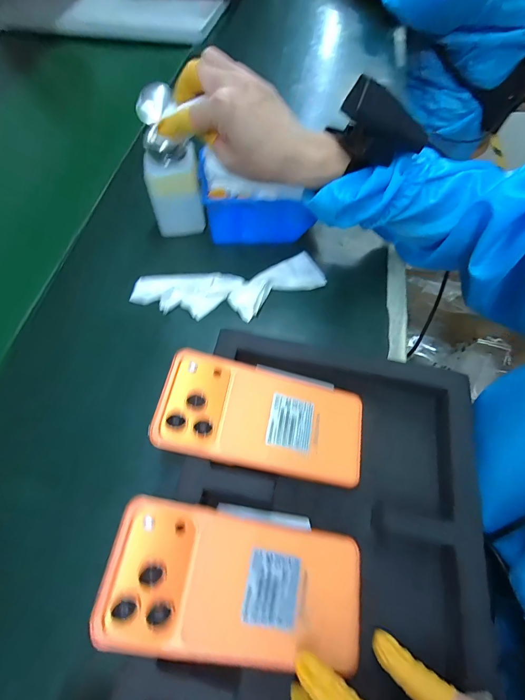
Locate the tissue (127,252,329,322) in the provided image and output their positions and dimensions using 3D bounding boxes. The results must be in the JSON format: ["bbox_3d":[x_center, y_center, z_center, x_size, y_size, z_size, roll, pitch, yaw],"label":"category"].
[{"bbox_3d":[-0.033,-0.064,0.361,0.197,0.017,0.065,-12,62,-5],"label":"tissue"}]

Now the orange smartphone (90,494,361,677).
[{"bbox_3d":[-0.015,0.152,0.220,0.165,0.007,0.079,14,62,-8],"label":"orange smartphone"}]

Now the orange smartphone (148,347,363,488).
[{"bbox_3d":[0.002,0.053,0.269,0.162,0.007,0.079,15,62,-6],"label":"orange smartphone"}]

